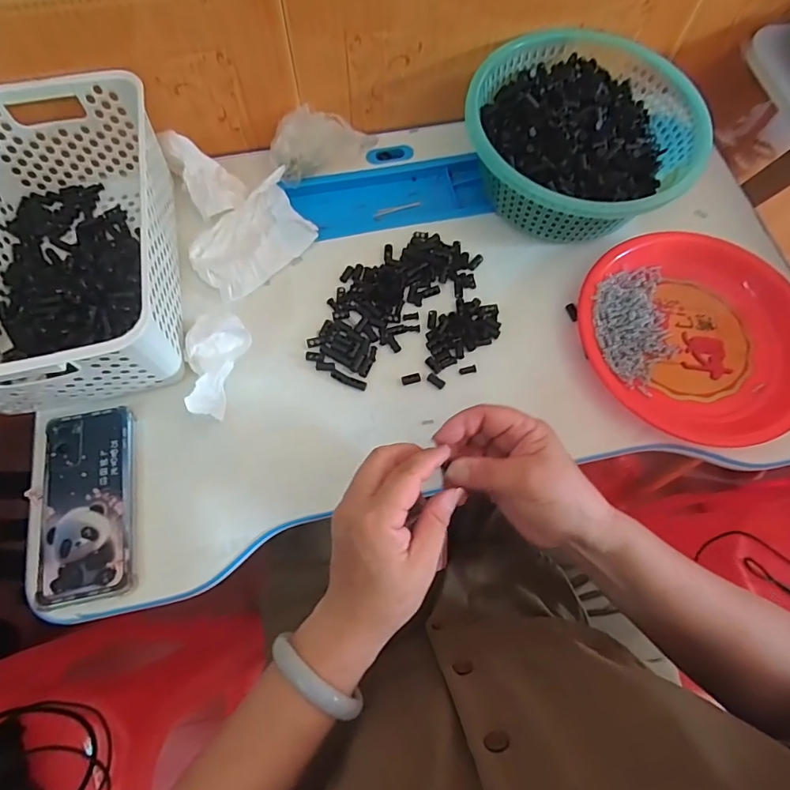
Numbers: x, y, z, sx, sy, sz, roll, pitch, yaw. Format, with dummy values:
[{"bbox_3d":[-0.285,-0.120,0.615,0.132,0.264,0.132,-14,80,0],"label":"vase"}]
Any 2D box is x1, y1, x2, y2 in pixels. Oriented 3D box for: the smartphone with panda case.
[{"bbox_3d":[-0.267,0.091,0.405,0.078,0.008,0.162,-11,70,-5],"label":"smartphone with panda case"}]

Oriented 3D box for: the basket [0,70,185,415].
[{"bbox_3d":[-0.316,-0.141,0.442,0.202,0.112,0.302,-14,70,-7],"label":"basket"}]

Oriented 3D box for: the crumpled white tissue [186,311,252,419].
[{"bbox_3d":[-0.172,-0.029,0.436,0.052,0.034,0.097,15,70,4],"label":"crumpled white tissue"}]

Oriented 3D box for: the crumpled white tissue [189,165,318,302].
[{"bbox_3d":[-0.152,-0.168,0.498,0.128,0.022,0.091,-37,74,-14],"label":"crumpled white tissue"}]

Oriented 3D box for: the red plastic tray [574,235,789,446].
[{"bbox_3d":[0.296,-0.058,0.457,0.224,0.027,0.202,-5,69,-4],"label":"red plastic tray"}]

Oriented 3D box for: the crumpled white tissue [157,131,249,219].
[{"bbox_3d":[-0.206,-0.243,0.513,0.056,0.033,0.106,-33,74,-13],"label":"crumpled white tissue"}]

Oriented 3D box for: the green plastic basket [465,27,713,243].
[{"bbox_3d":[0.193,-0.271,0.500,0.225,0.081,0.232,0,69,-1],"label":"green plastic basket"}]

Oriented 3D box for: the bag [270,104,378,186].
[{"bbox_3d":[-0.084,-0.290,0.525,0.116,0.049,0.061,-19,71,-8],"label":"bag"}]

